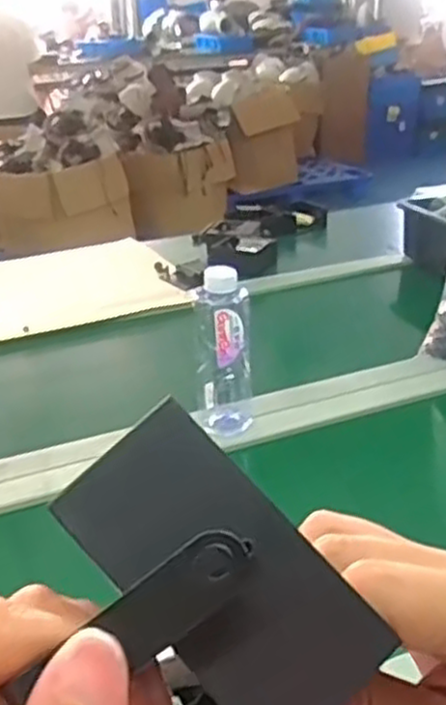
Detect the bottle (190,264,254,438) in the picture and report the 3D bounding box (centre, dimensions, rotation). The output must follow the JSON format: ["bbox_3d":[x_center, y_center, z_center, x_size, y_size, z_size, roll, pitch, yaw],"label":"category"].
[{"bbox_3d":[0.001,0.001,0.793,0.057,0.172,0.053,-1,26,1],"label":"bottle"}]

